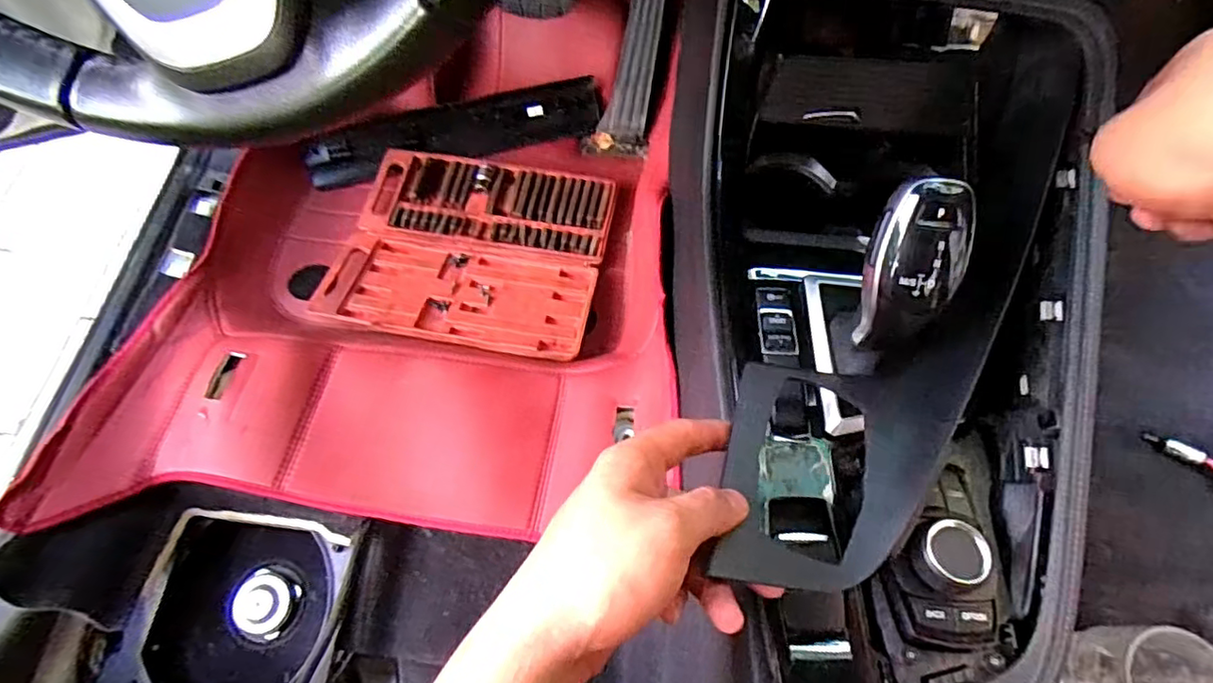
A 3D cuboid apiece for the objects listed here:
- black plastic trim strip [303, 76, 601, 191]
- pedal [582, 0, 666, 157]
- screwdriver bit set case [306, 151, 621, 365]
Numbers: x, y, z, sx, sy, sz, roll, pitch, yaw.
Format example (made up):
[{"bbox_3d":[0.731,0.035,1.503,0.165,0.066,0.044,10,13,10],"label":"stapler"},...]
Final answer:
[{"bbox_3d":[-0.205,-0.295,0.846,0.406,0.021,0.078,-16,102,-11],"label":"black plastic trim strip"},{"bbox_3d":[0.036,-0.376,0.830,0.088,0.240,0.044,19,28,8],"label":"pedal"},{"bbox_3d":[-0.165,-0.120,0.751,0.314,0.036,0.279,10,65,4],"label":"screwdriver bit set case"}]

